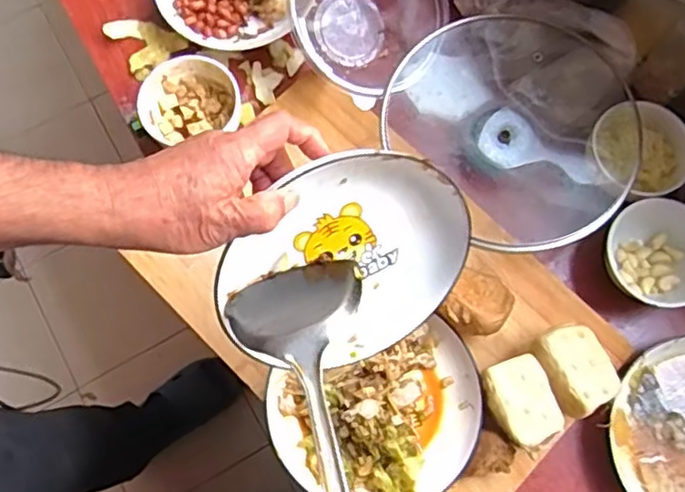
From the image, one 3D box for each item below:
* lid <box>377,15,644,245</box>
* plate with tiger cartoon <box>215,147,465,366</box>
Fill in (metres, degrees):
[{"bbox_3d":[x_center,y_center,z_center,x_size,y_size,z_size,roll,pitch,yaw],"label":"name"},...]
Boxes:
[{"bbox_3d":[0.188,-0.129,0.705,0.246,0.075,0.260,0,76,1],"label":"lid"},{"bbox_3d":[0.008,0.013,0.506,0.188,0.043,0.190,-12,122,-19],"label":"plate with tiger cartoon"}]

